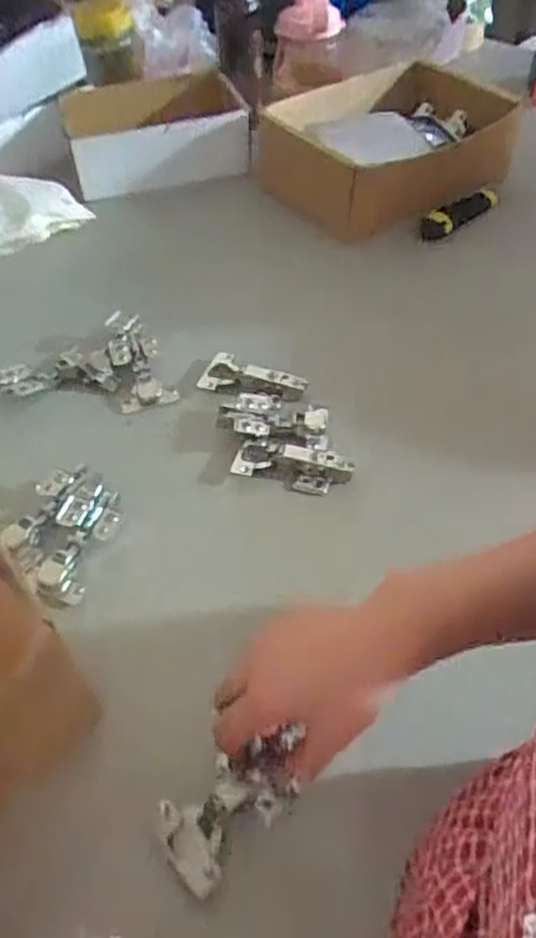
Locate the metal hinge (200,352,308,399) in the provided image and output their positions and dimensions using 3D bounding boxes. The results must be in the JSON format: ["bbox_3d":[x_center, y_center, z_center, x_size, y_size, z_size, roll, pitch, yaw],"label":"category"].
[{"bbox_3d":[-0.016,-0.095,0.742,0.108,0.018,0.041,18,51,19],"label":"metal hinge"}]

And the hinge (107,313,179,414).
[{"bbox_3d":[-0.140,-0.117,0.773,0.062,0.030,0.128,-15,48,-10],"label":"hinge"}]

